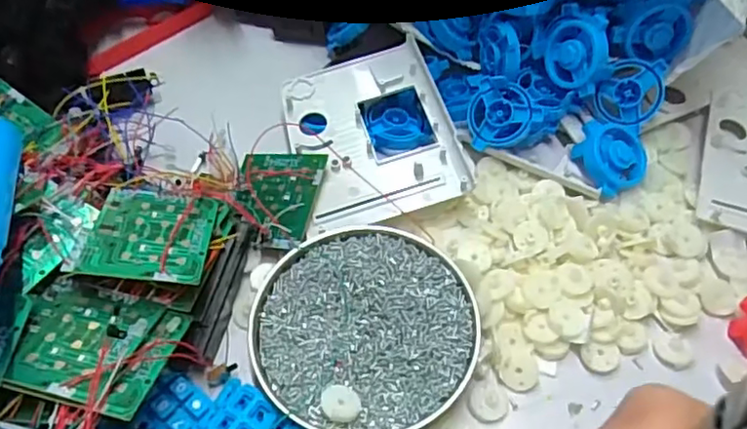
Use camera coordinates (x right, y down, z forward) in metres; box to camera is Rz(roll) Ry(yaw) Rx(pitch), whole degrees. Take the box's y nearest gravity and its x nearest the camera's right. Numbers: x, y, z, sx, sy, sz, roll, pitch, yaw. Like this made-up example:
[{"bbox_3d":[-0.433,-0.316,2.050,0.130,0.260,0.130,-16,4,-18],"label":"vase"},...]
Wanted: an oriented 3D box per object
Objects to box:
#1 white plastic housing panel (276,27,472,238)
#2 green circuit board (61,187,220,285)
[{"bbox_3d":[-0.003,-0.059,0.446,0.115,0.033,0.141,-15,57,-8],"label":"white plastic housing panel"},{"bbox_3d":[-0.133,0.011,0.362,0.069,0.008,0.073,7,42,-6],"label":"green circuit board"}]

